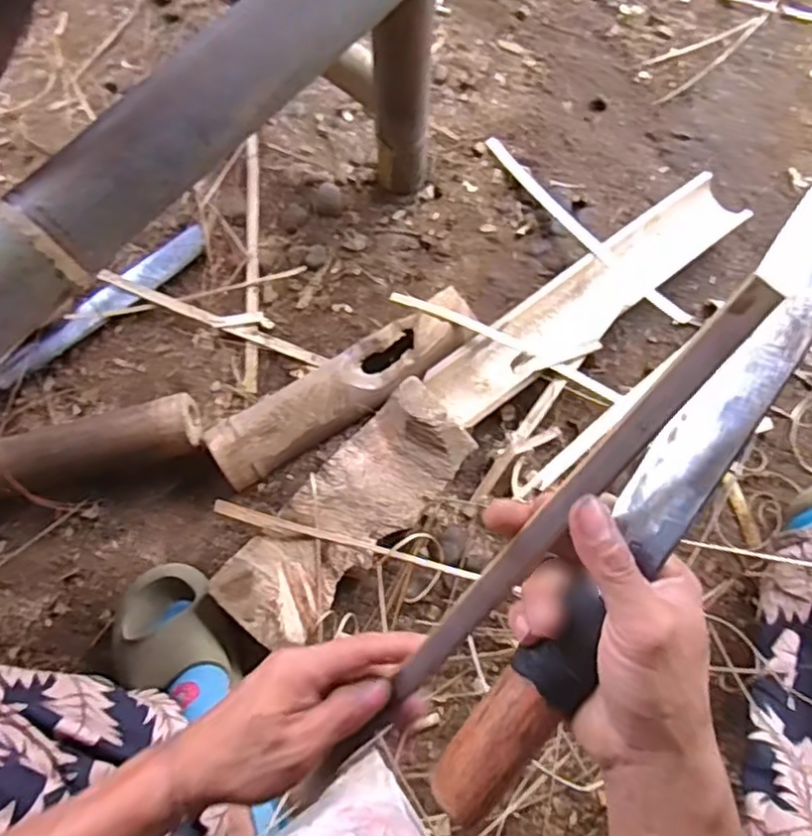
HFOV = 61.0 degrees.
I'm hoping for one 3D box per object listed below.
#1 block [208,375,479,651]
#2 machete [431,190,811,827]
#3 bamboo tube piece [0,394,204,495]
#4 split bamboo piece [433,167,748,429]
[{"bbox_3d":[-0.058,0.097,0.700,0.109,0.064,0.288,43,77,11],"label":"block"},{"bbox_3d":[0.112,0.048,0.321,0.032,0.025,0.340,32,95,9],"label":"machete"},{"bbox_3d":[-0.406,0.049,0.719,0.378,0.073,0.071,-16,74,-5],"label":"bamboo tube piece"},{"bbox_3d":[0.216,-0.137,0.801,0.430,0.046,0.085,-36,77,-10],"label":"split bamboo piece"}]

